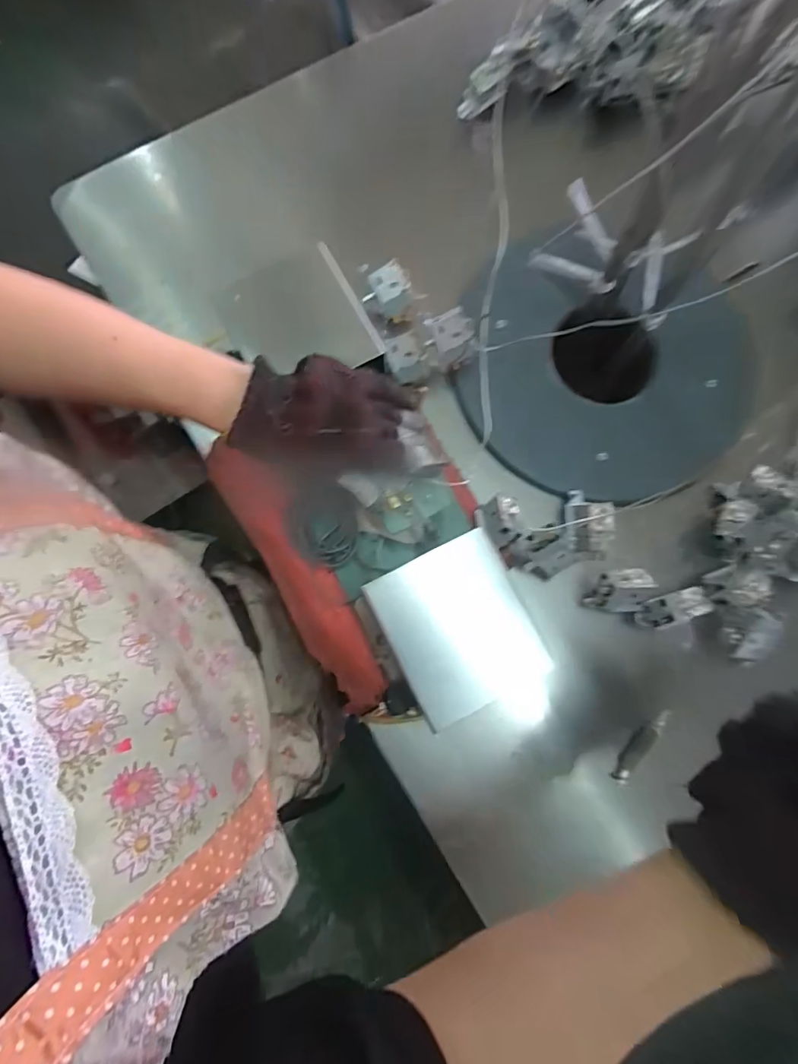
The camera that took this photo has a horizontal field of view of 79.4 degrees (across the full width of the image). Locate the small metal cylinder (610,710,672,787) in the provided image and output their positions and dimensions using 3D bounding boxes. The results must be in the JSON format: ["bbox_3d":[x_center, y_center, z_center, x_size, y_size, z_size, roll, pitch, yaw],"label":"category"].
[{"bbox_3d":[0.222,0.194,0.441,0.014,0.015,0.080,40,81,7],"label":"small metal cylinder"}]

